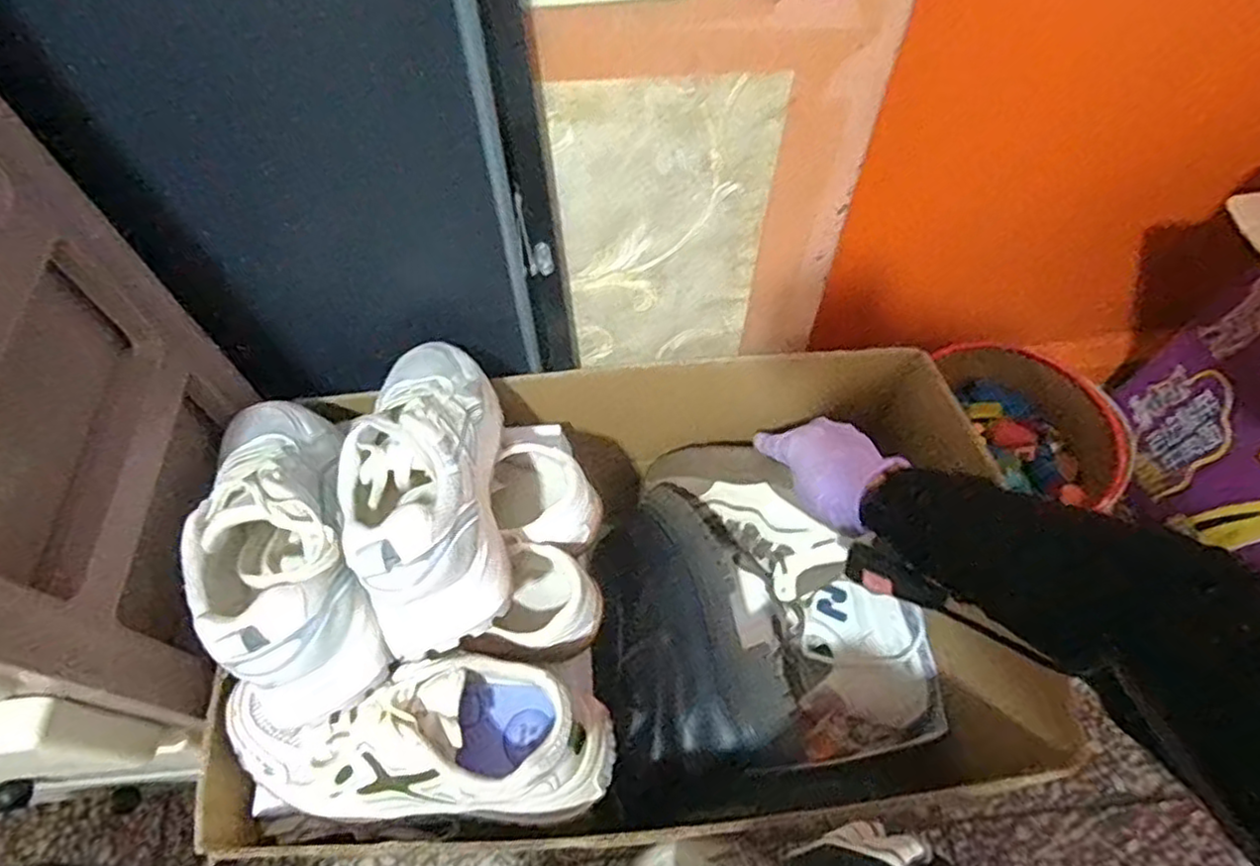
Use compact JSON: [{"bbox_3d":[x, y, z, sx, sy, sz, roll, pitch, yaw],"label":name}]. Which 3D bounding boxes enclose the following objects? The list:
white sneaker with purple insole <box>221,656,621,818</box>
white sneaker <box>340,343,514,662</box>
[{"bbox_3d":[-0.139,0.198,0.446,0.250,0.093,0.087,0,58,2],"label":"white sneaker with purple insole"},{"bbox_3d":[-0.139,0.019,0.470,0.090,0.090,0.243,-10,46,-4],"label":"white sneaker"}]

